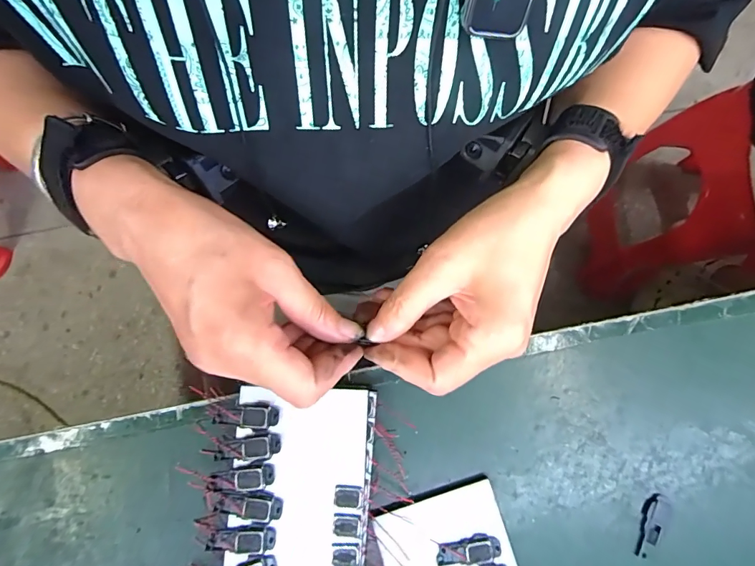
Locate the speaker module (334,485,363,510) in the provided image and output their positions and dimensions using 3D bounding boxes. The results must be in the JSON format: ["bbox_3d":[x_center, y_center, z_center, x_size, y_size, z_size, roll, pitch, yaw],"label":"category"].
[{"bbox_3d":[-0.018,0.129,0.244,0.017,0.004,0.012,6,81,0],"label":"speaker module"}]

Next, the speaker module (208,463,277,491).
[{"bbox_3d":[-0.083,0.119,0.245,0.040,0.006,0.013,-7,81,-2],"label":"speaker module"}]

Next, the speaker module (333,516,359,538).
[{"bbox_3d":[-0.019,0.145,0.241,0.015,0.004,0.011,4,81,0],"label":"speaker module"}]

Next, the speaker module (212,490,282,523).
[{"bbox_3d":[-0.078,0.133,0.243,0.041,0.005,0.016,9,81,1],"label":"speaker module"}]

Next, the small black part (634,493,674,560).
[{"bbox_3d":[0.179,0.158,0.262,0.018,0.004,0.040,26,81,4],"label":"small black part"}]

